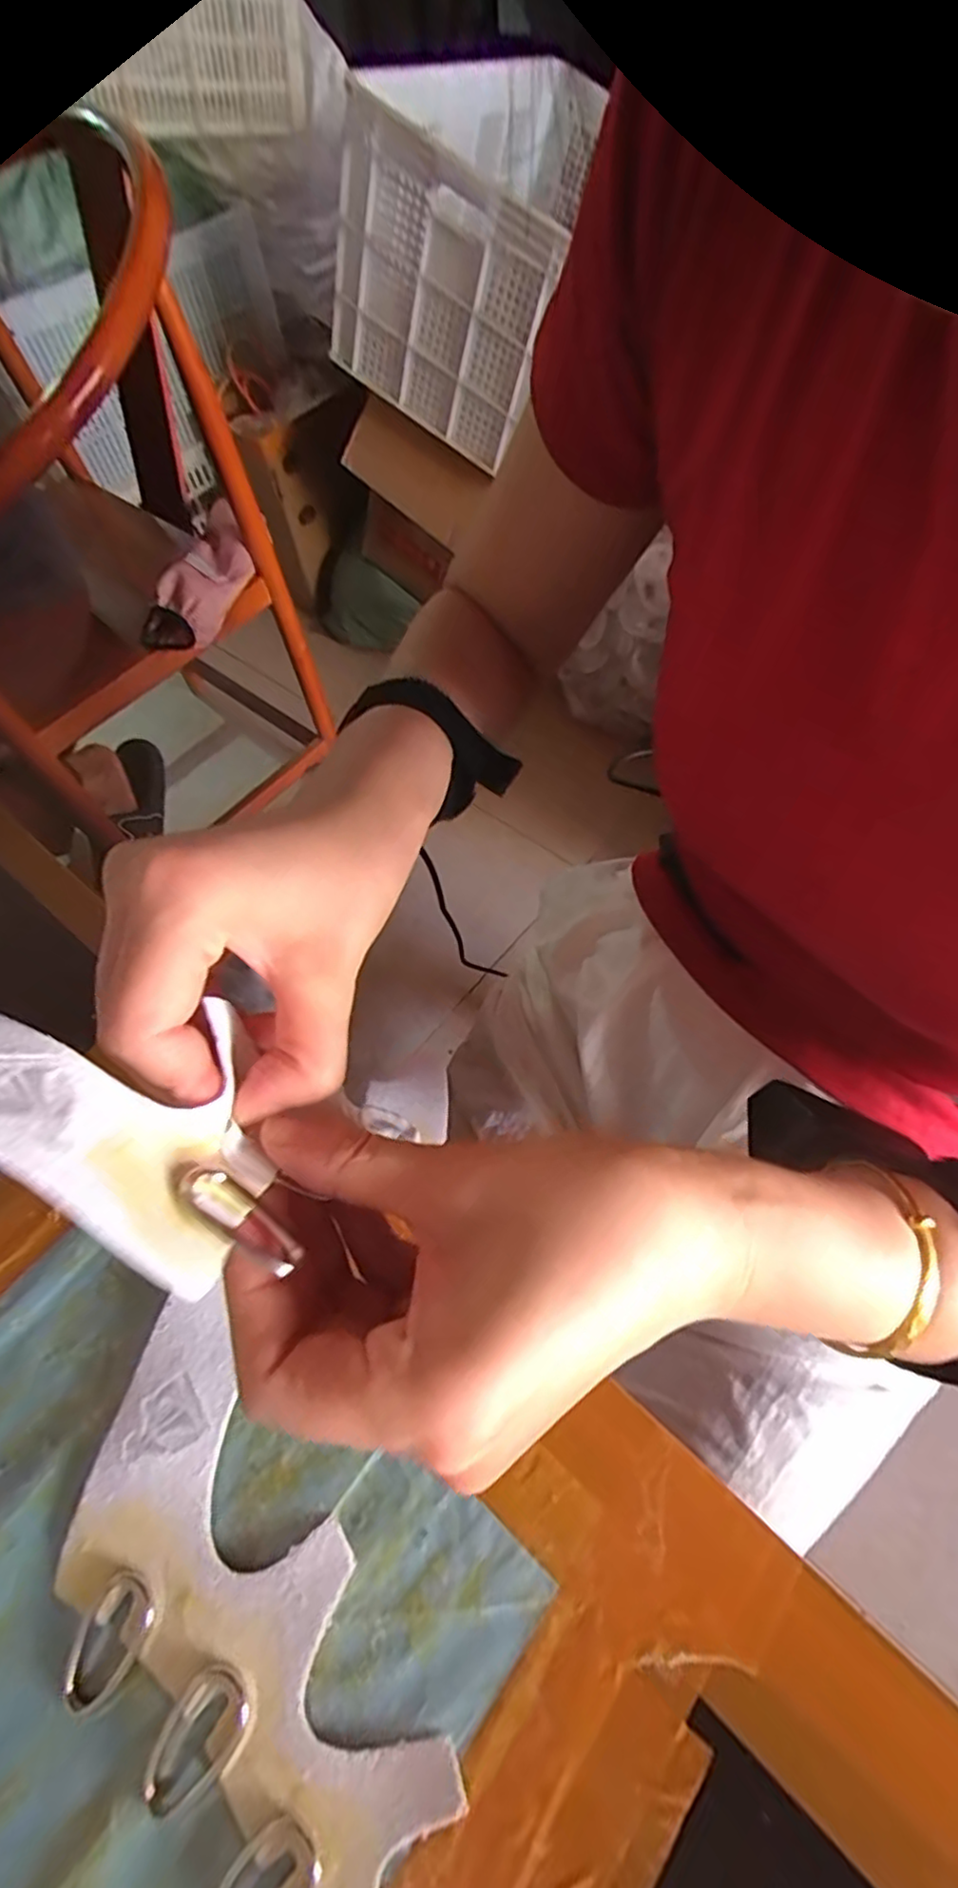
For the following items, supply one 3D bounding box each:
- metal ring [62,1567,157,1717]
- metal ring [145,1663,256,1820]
[{"bbox_3d":[-0.109,0.205,0.192,0.019,0.004,0.032,25,67,17],"label":"metal ring"},{"bbox_3d":[-0.078,0.220,0.181,0.020,0.004,0.033,31,67,20],"label":"metal ring"}]

